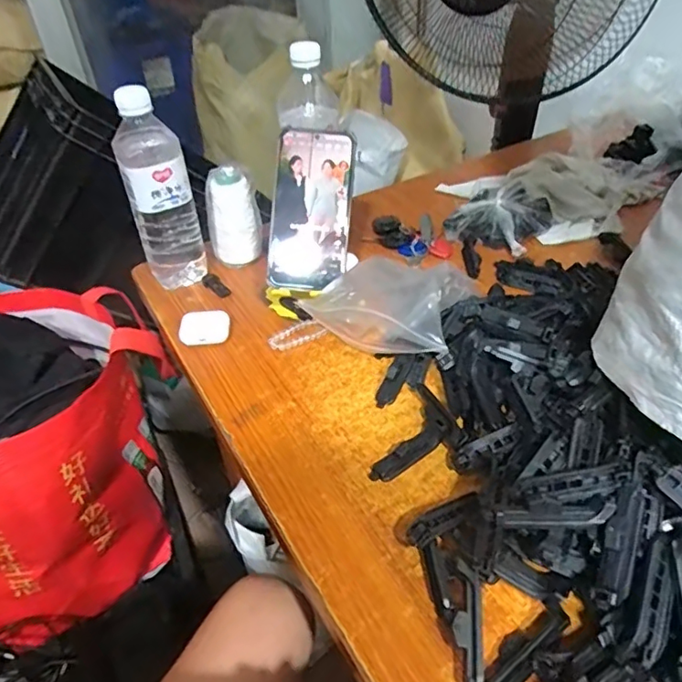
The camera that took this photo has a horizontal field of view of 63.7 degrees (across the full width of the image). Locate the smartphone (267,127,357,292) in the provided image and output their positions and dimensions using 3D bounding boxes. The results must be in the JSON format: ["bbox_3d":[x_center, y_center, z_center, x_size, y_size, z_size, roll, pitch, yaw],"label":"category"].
[{"bbox_3d":[-0.031,-0.137,0.570,0.080,0.165,0.013,5,1,5],"label":"smartphone"}]

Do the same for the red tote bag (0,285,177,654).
[{"bbox_3d":[-0.359,0.131,0.664,0.326,0.293,0.282,-22,44,-20],"label":"red tote bag"}]

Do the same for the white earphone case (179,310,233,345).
[{"bbox_3d":[-0.139,-0.012,0.561,0.050,0.025,0.032,-7,41,-3],"label":"white earphone case"}]

